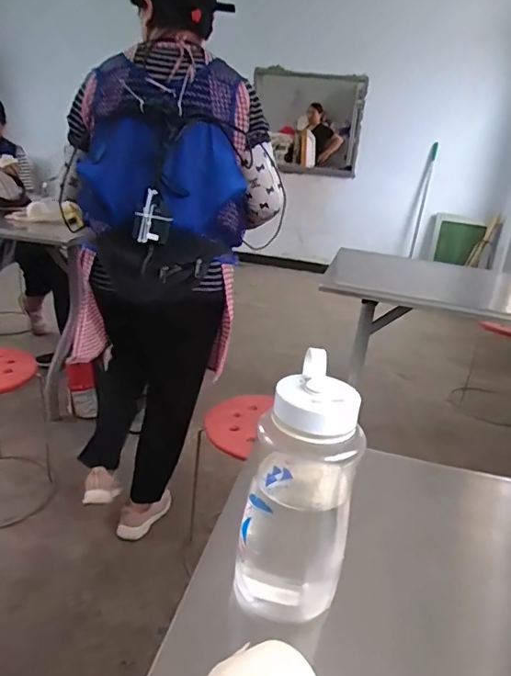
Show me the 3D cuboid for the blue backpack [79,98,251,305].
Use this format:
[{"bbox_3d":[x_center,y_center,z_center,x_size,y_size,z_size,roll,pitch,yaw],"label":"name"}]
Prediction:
[{"bbox_3d":[-0.211,-0.327,1.202,0.358,0.386,0.206,0,23,-14],"label":"blue backpack"}]

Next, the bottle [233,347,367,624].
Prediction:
[{"bbox_3d":[0.040,0.132,0.451,0.090,0.206,0.098,13,23,18],"label":"bottle"}]

